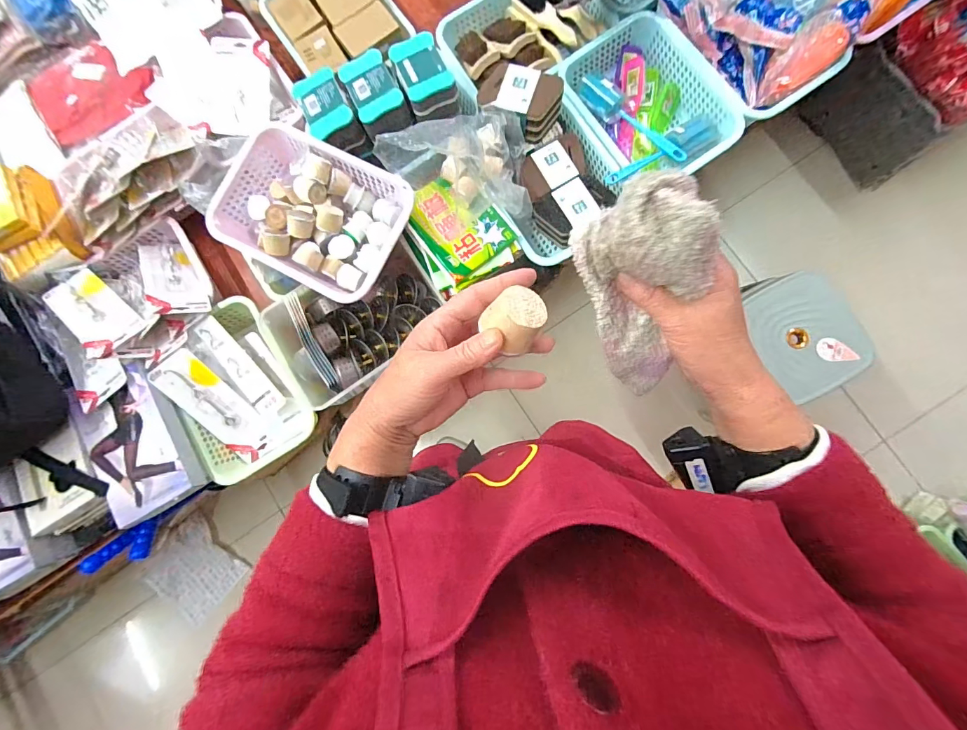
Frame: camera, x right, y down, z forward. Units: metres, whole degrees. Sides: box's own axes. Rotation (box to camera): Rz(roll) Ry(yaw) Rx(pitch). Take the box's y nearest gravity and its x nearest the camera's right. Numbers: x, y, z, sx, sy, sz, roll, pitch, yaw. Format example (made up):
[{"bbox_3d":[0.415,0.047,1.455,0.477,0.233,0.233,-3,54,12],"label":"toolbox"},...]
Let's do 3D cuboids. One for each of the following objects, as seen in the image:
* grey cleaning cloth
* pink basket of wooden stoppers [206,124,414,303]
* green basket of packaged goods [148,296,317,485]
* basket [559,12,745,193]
[{"bbox_3d":[0.115,-0.045,0.313,0.081,0.180,0.051,-8,44,4],"label":"grey cleaning cloth"},{"bbox_3d":[-0.283,-0.251,0.711,0.311,0.080,0.226,27,87,7],"label":"pink basket of wooden stoppers"},{"bbox_3d":[-0.458,0.044,0.782,0.200,0.119,0.307,-25,83,2],"label":"green basket of packaged goods"},{"bbox_3d":[0.294,-0.478,0.784,0.260,0.082,0.310,-32,82,1],"label":"basket"}]

